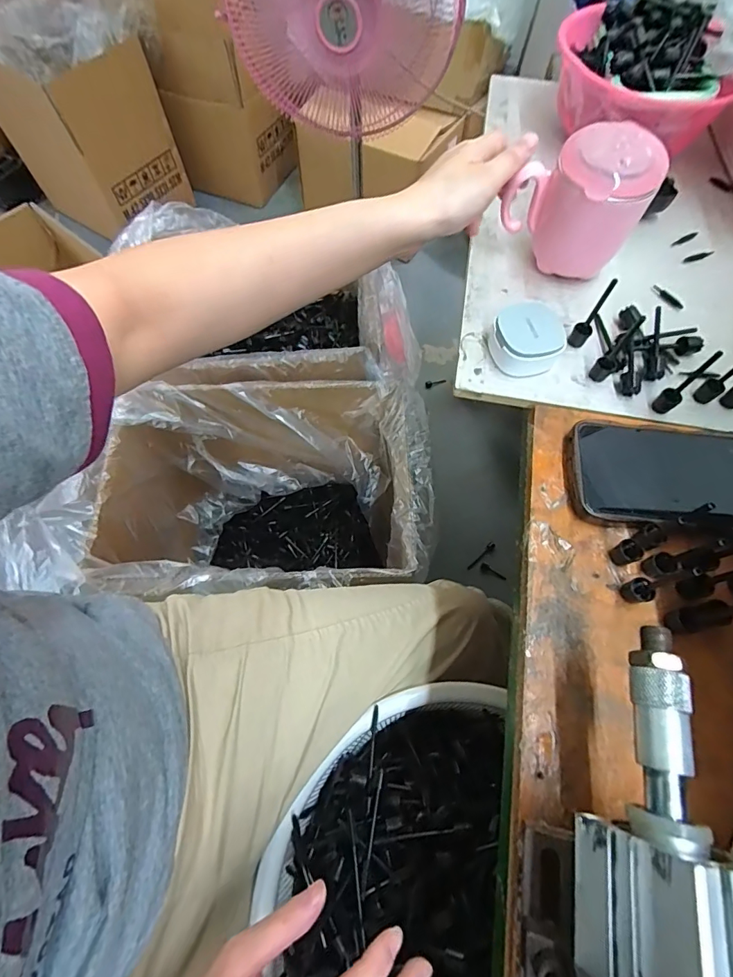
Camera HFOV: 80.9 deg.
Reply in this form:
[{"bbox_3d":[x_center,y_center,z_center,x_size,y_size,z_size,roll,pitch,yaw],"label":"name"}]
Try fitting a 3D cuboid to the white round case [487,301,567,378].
[{"bbox_3d":[0.131,-0.124,0.355,0.048,0.029,0.053,-12,67,-6],"label":"white round case"}]

